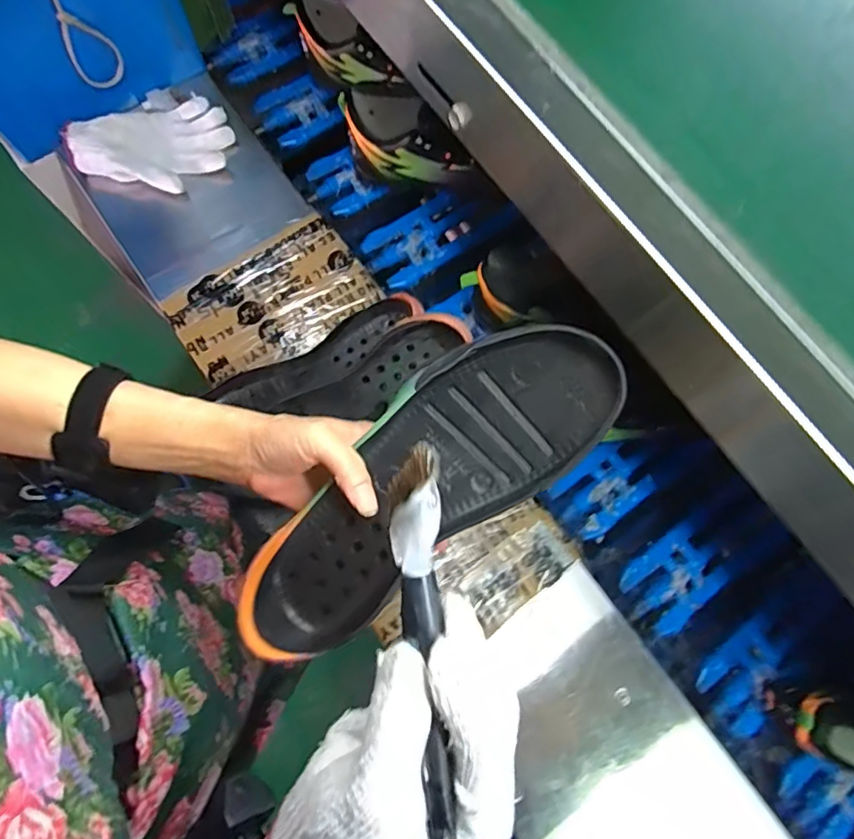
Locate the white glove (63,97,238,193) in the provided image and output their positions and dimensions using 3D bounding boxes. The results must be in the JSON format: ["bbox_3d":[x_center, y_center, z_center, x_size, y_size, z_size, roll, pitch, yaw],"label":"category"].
[{"bbox_3d":[-0.361,-0.361,0.732,0.201,0.043,0.127,-20,79,-6],"label":"white glove"}]

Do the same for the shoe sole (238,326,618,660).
[{"bbox_3d":[-0.005,0.043,0.353,0.271,0.044,0.095,-40,81,8],"label":"shoe sole"}]

